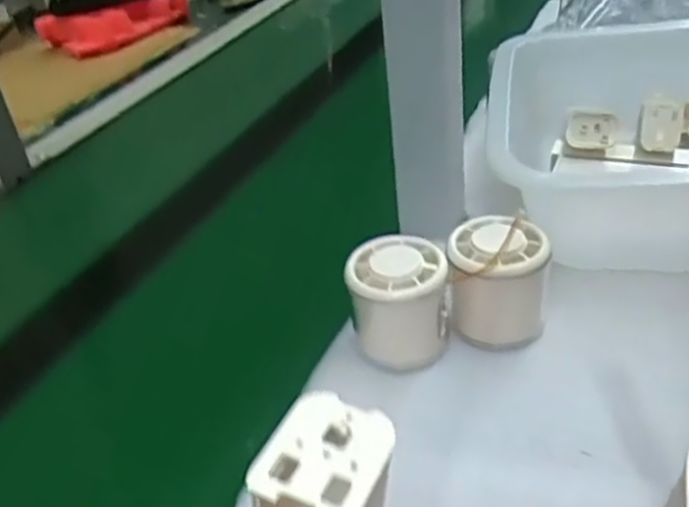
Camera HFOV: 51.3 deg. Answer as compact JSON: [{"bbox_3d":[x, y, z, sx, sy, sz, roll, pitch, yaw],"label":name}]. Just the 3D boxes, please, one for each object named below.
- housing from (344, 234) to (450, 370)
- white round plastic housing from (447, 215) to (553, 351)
[{"bbox_3d":[0.032,0.029,0.421,0.057,0.062,0.054,-6,33,2],"label":"housing"},{"bbox_3d":[0.090,0.021,0.421,0.054,0.066,0.051,-5,33,3],"label":"white round plastic housing"}]

